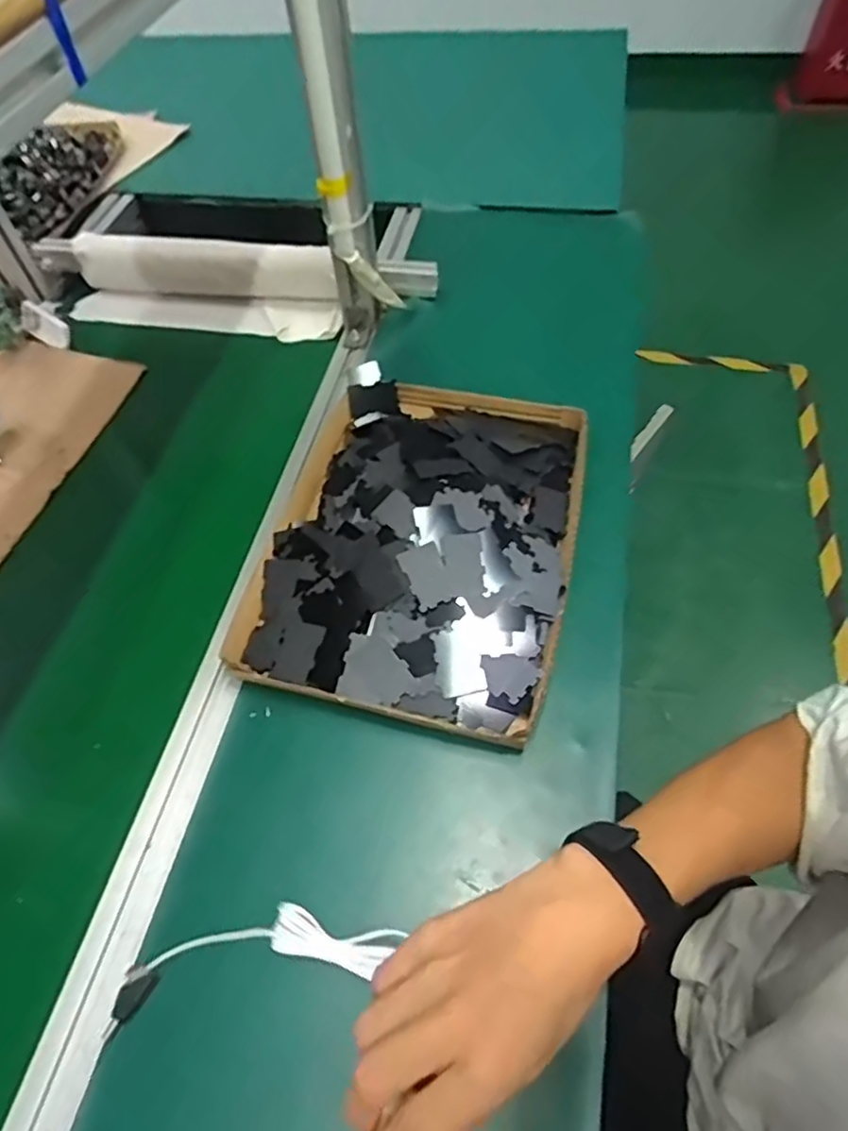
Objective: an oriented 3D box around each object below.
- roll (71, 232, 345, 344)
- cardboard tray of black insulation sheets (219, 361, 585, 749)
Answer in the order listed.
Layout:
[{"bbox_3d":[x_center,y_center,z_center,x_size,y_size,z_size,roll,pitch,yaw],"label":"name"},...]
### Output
[{"bbox_3d":[-0.277,-0.352,0.803,0.382,0.069,0.112,14,59,12],"label":"roll"},{"bbox_3d":[-0.002,-0.039,0.565,0.265,0.048,0.350,11,59,10],"label":"cardboard tray of black insulation sheets"}]

